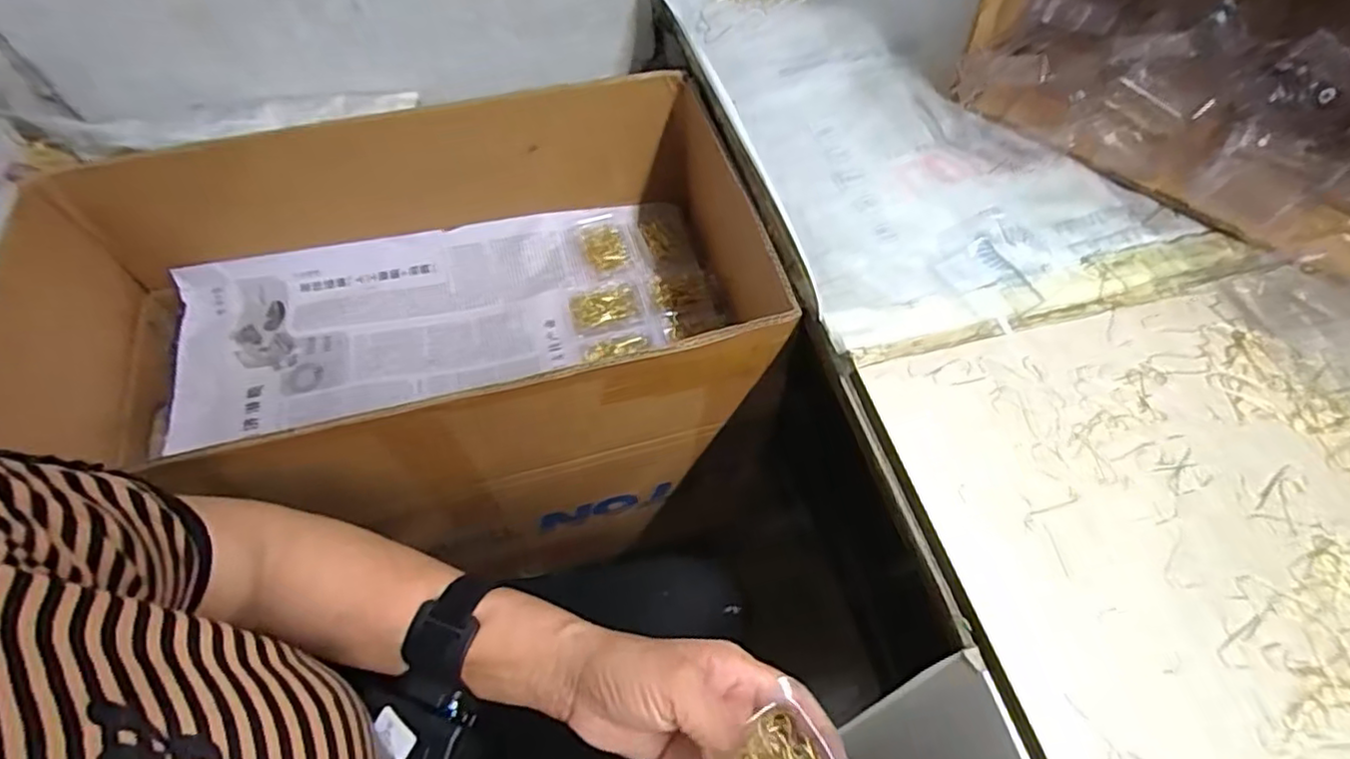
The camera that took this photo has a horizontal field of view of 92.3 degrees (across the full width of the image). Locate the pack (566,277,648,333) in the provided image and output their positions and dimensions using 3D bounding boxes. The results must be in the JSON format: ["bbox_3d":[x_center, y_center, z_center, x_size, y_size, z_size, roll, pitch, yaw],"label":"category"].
[{"bbox_3d":[-0.071,-0.079,0.685,0.081,0.011,0.053,-13,60,-5],"label":"pack"}]

